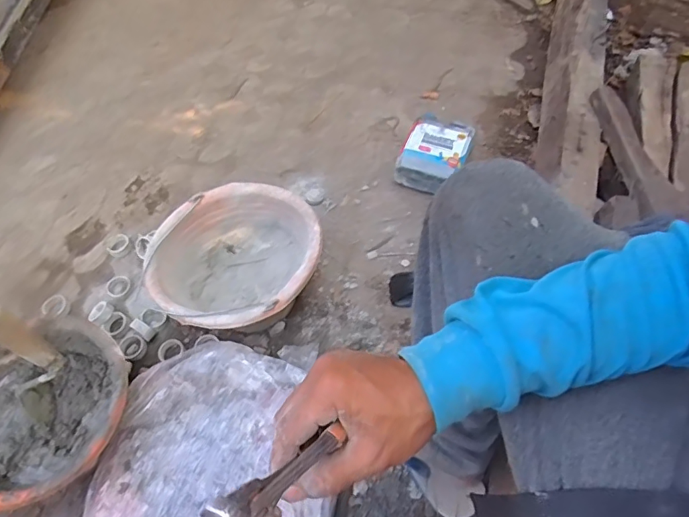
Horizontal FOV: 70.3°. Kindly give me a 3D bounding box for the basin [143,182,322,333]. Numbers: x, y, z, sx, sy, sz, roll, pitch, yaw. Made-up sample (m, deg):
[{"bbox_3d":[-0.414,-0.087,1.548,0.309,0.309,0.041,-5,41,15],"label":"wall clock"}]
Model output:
[{"bbox_3d":[-0.168,0.015,0.795,0.238,0.132,0.247,-2,60,3],"label":"basin"}]

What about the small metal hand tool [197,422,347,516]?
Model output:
[{"bbox_3d":[-0.035,0.120,0.263,0.019,0.018,0.104,43,30,21],"label":"small metal hand tool"}]

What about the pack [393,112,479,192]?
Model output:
[{"bbox_3d":[0.184,-0.209,1.000,0.127,0.085,0.162,18,62,13],"label":"pack"}]

